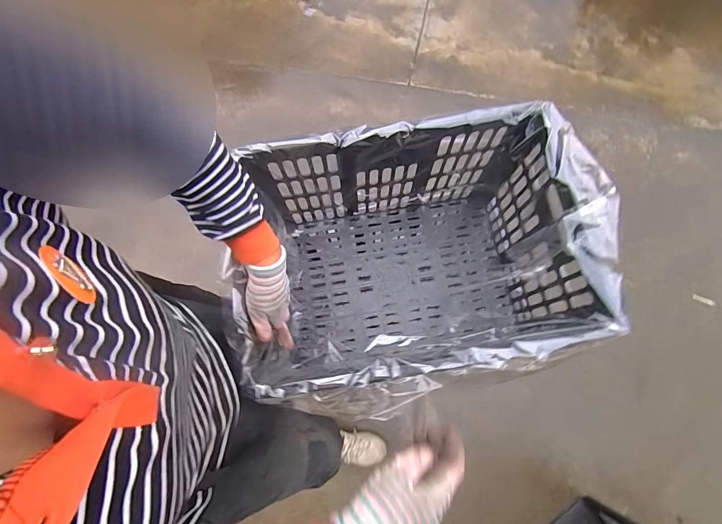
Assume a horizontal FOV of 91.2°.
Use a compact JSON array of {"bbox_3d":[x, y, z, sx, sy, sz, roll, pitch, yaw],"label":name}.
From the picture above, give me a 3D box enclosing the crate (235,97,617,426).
[{"bbox_3d":[0.078,-0.004,0.607,0.504,0.300,0.368,-14,76,-2],"label":"crate"}]

